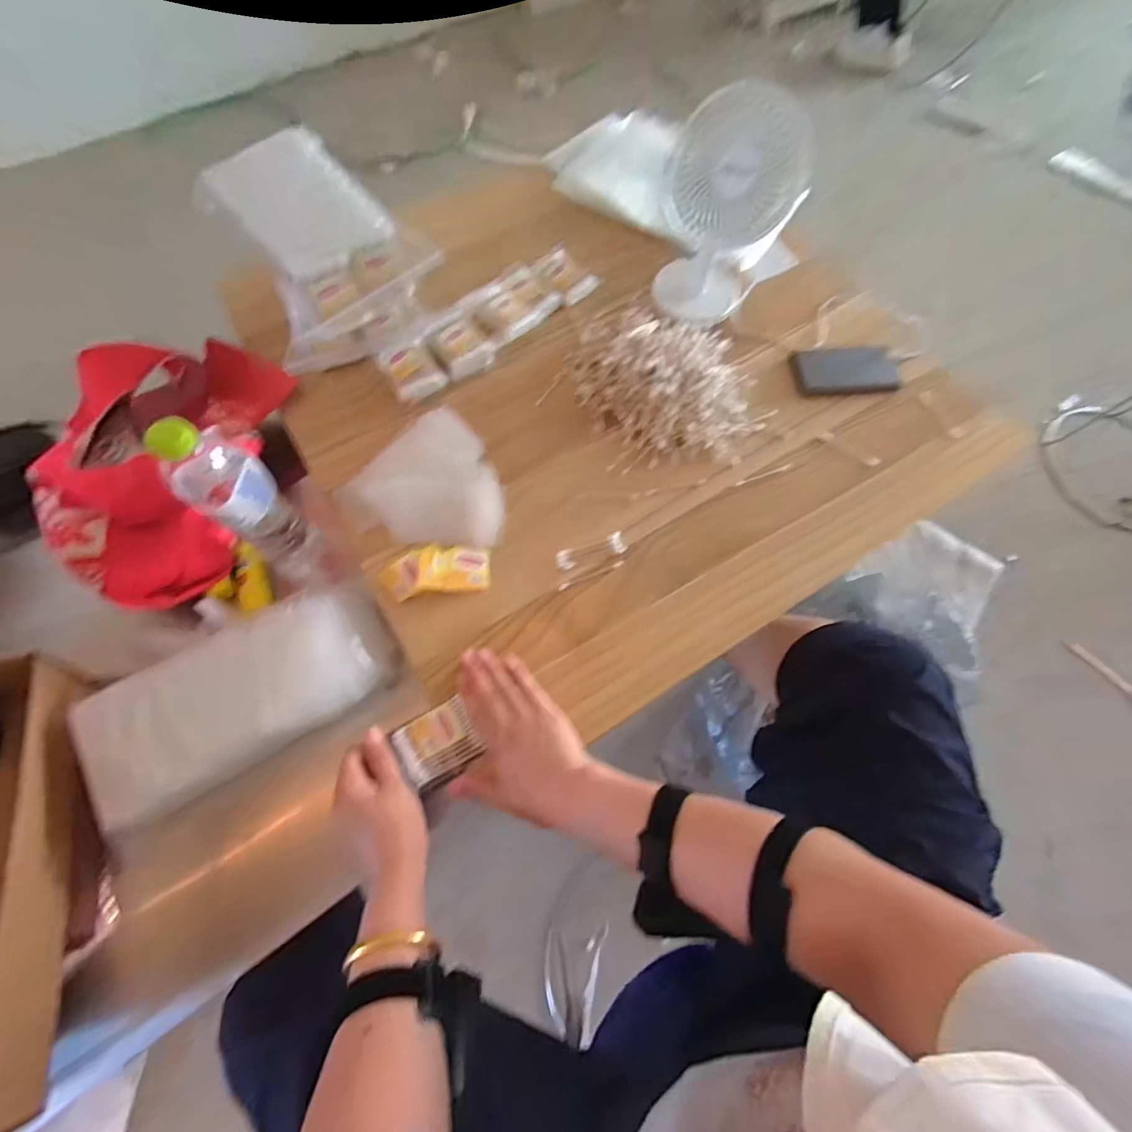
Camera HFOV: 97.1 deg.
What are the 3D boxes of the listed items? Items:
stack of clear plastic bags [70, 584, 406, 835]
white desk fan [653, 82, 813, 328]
[{"bbox_3d":[-0.312,0.122,0.492,0.270,0.055,0.131,-29,73,-13],"label":"stack of clear plastic bags"},{"bbox_3d":[0.184,-0.413,0.597,0.145,0.216,0.089,-1,69,-3],"label":"white desk fan"}]

